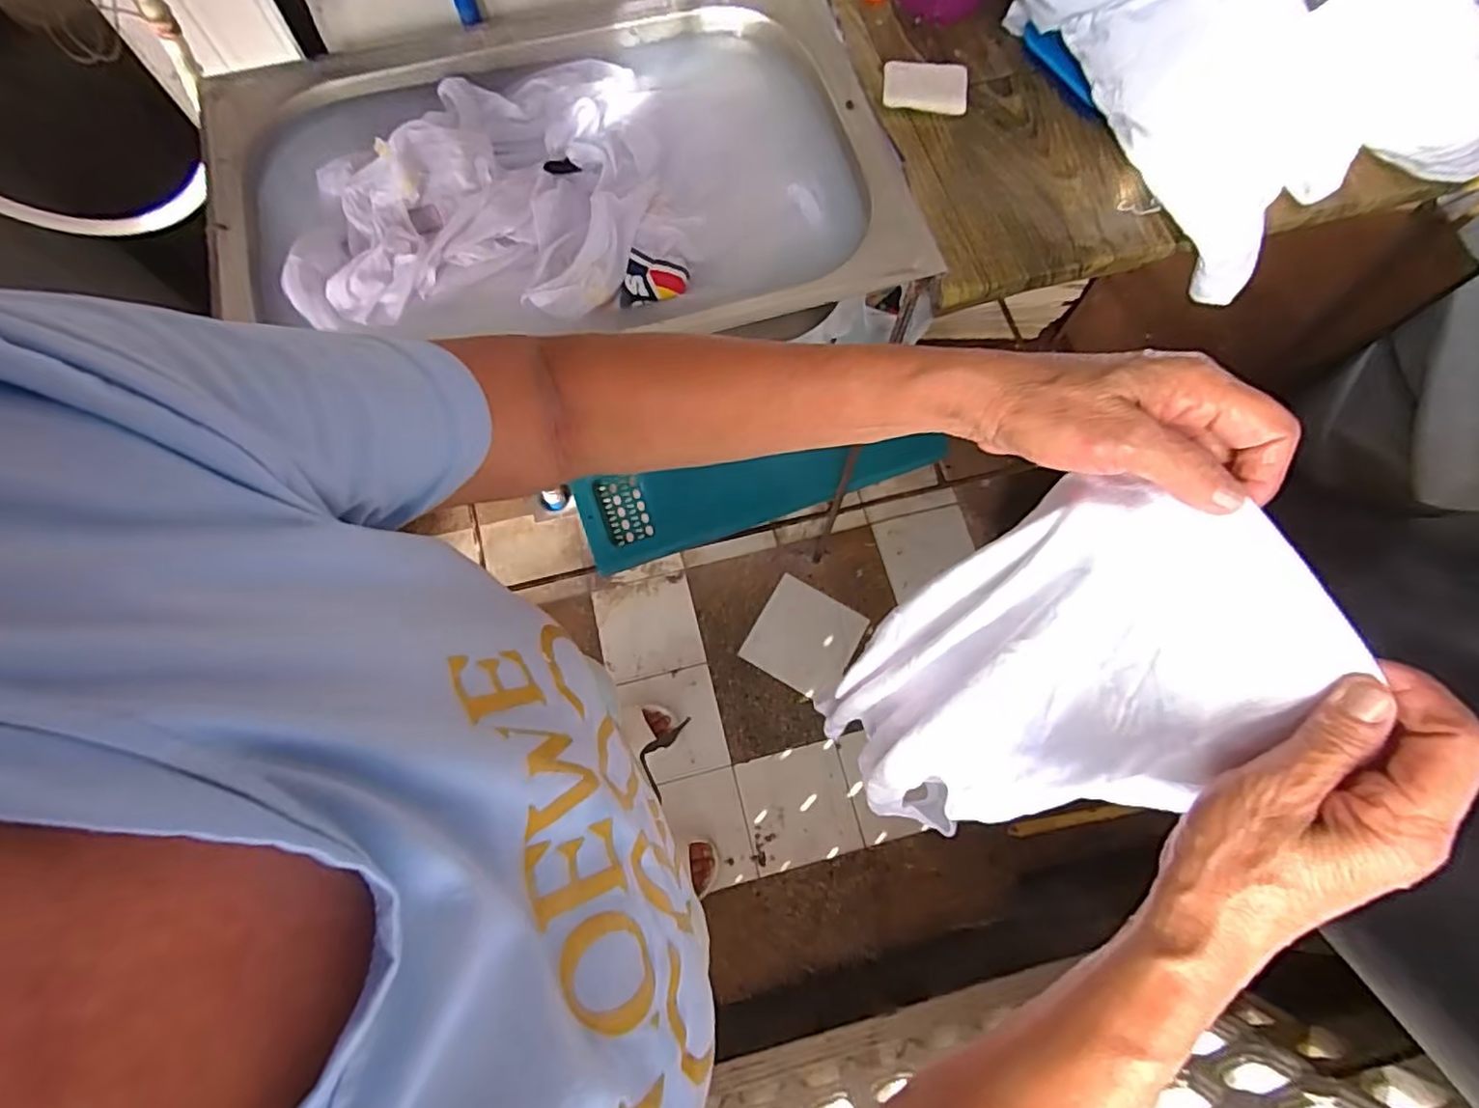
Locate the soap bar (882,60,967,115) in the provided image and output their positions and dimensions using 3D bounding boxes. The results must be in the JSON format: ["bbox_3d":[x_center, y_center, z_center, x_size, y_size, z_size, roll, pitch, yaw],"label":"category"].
[{"bbox_3d":[0.178,-0.448,0.625,0.080,0.012,0.048,4,73,0],"label":"soap bar"}]

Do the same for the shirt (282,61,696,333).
[{"bbox_3d":[-0.227,-0.333,0.592,0.327,0.046,0.302,-16,74,-6],"label":"shirt"}]

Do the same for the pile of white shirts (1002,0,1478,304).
[{"bbox_3d":[0.455,-0.478,0.562,0.373,0.173,0.390,-25,75,-8],"label":"pile of white shirts"}]

